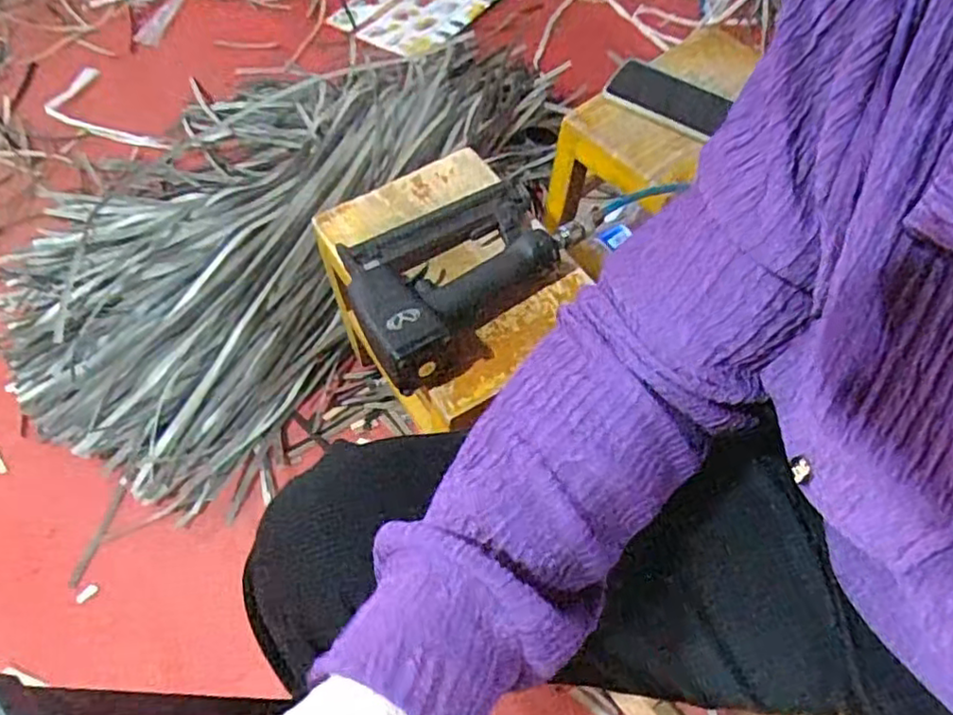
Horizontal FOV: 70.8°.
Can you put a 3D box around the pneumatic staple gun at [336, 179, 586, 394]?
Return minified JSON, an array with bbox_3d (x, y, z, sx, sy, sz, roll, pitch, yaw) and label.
[{"bbox_3d":[-0.017,-0.088,0.627,0.244,0.063,0.159,-36,66,-20],"label":"pneumatic staple gun"}]

